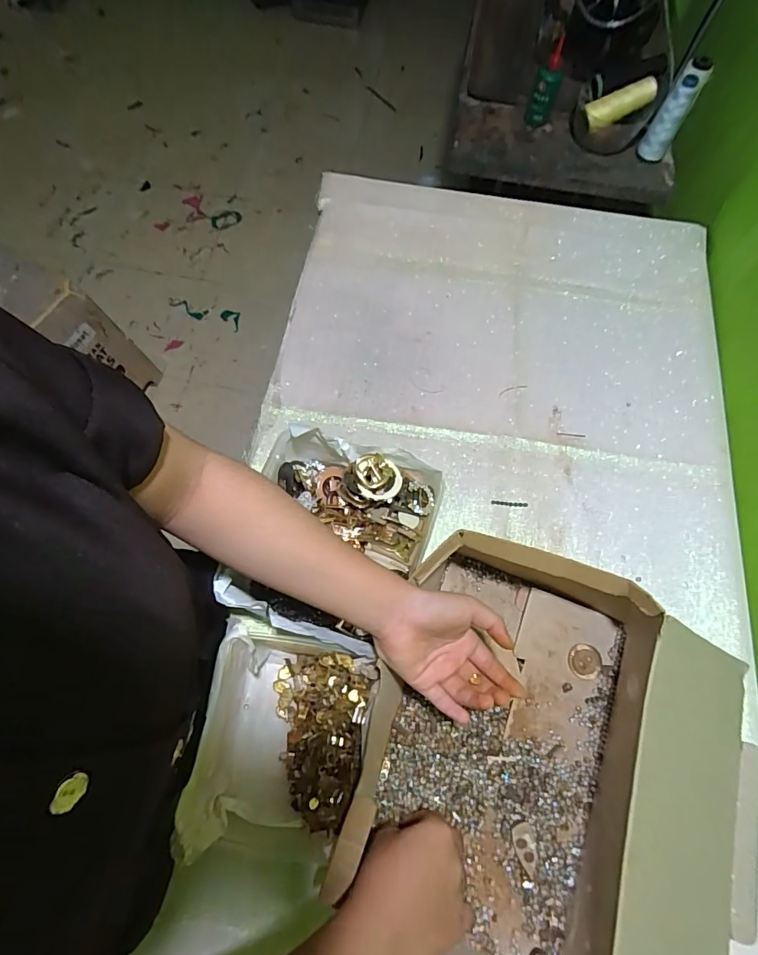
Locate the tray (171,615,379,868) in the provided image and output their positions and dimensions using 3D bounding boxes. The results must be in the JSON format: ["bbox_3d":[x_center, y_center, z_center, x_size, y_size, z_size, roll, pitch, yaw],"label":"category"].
[{"bbox_3d":[-0.086,0.243,0.431,0.144,0.081,0.176,9,71,3],"label":"tray"}]

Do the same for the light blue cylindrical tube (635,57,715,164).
[{"bbox_3d":[0.459,-0.568,0.716,0.044,0.129,0.050,33,73,11],"label":"light blue cylindrical tube"}]

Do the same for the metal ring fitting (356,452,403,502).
[{"bbox_3d":[-0.001,0.000,0.490,0.051,0.014,0.046,24,70,6],"label":"metal ring fitting"}]

